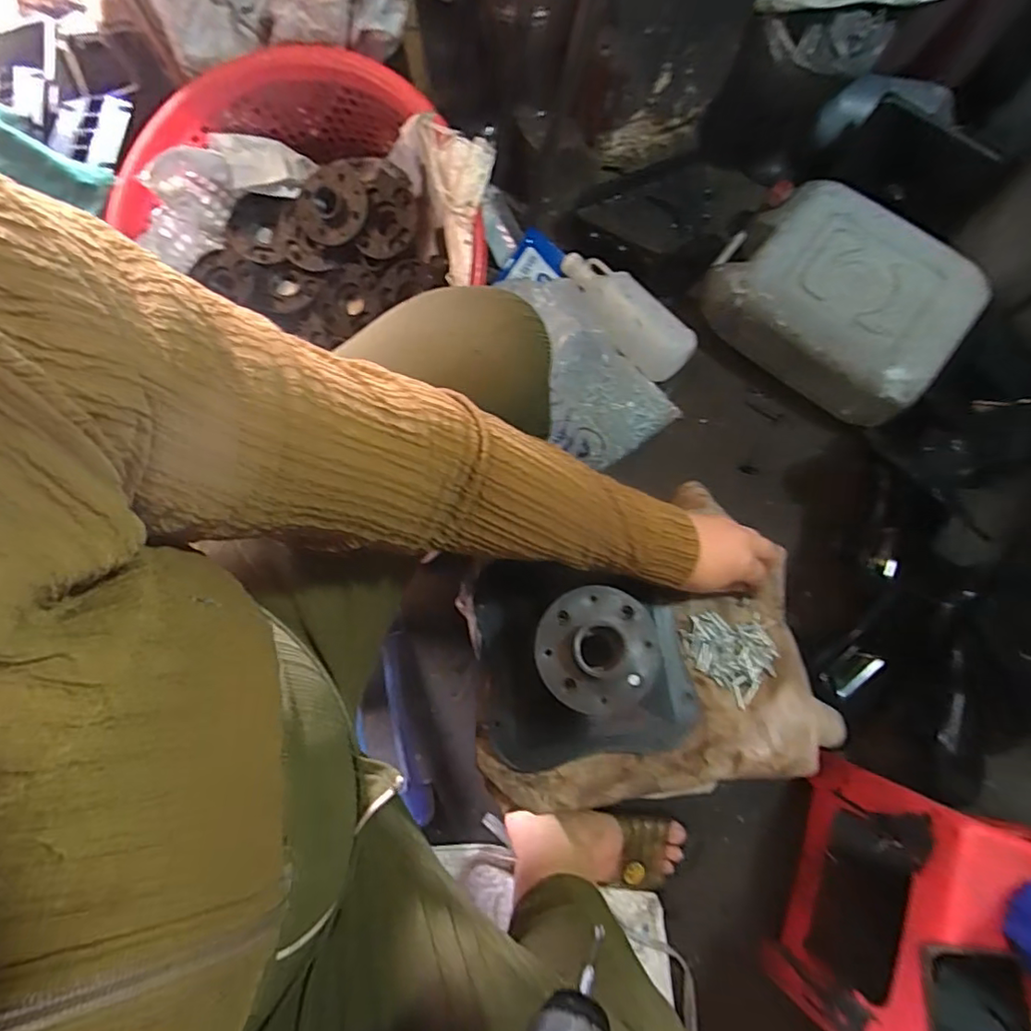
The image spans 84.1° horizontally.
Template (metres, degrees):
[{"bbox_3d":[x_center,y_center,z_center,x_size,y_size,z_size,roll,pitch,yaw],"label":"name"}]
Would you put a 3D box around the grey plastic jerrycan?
[{"bbox_3d":[0.449,-0.311,0.797,0.318,0.123,0.243,37,80,8],"label":"grey plastic jerrycan"}]

